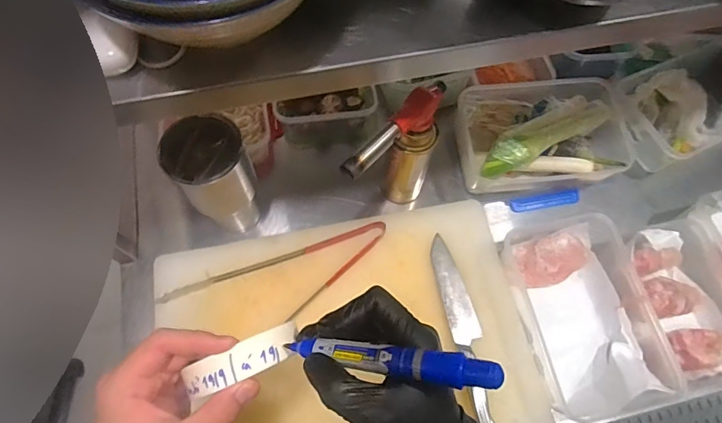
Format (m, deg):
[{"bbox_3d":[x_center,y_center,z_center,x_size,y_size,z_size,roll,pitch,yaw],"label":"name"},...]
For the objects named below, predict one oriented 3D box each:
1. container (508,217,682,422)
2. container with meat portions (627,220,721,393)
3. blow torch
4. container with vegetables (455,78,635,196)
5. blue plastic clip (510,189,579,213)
[{"bbox_3d":[0.305,0.136,0.623,0.156,0.074,0.257,-9,67,-6],"label":"container"},{"bbox_3d":[0.455,0.130,0.632,0.148,0.068,0.224,-12,68,-7],"label":"container with meat portions"},{"bbox_3d":[0.049,-0.053,0.605,0.051,0.240,0.170,34,70,11],"label":"blow torch"},{"bbox_3d":[0.285,-0.125,0.717,0.254,0.093,0.165,-4,67,-4],"label":"container with vegetables"},{"bbox_3d":[0.301,-0.016,0.724,0.118,0.016,0.026,-11,68,-7],"label":"blue plastic clip"}]

